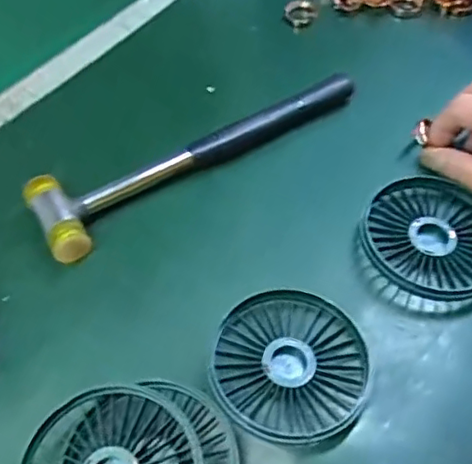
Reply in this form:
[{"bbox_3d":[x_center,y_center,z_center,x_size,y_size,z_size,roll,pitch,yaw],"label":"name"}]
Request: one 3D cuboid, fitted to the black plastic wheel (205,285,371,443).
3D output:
[{"bbox_3d":[0.030,0.073,0.336,0.082,0.014,0.082,-1,55,2],"label":"black plastic wheel"}]

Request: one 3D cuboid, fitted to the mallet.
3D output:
[{"bbox_3d":[-0.021,-0.056,0.420,0.240,0.021,0.058,-27,58,-15],"label":"mallet"}]

